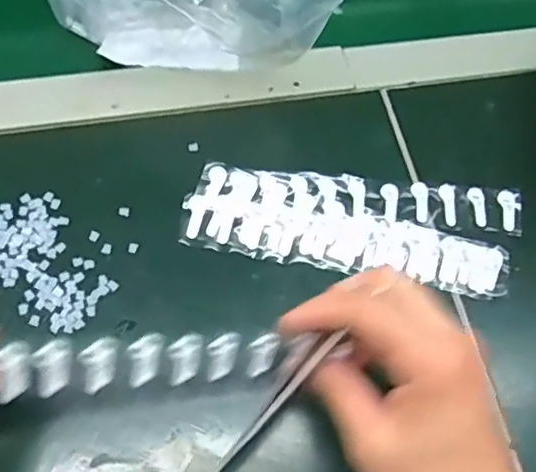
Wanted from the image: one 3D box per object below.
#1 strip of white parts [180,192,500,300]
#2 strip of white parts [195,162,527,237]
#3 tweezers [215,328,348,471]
[{"bbox_3d":[0.050,0.003,0.383,0.204,0.004,0.038,10,64,0],"label":"strip of white parts"},{"bbox_3d":[0.063,-0.026,0.399,0.211,0.006,0.033,5,64,-3],"label":"strip of white parts"},{"bbox_3d":[-0.002,0.089,0.300,0.008,0.006,0.111,40,93,17],"label":"tweezers"}]

